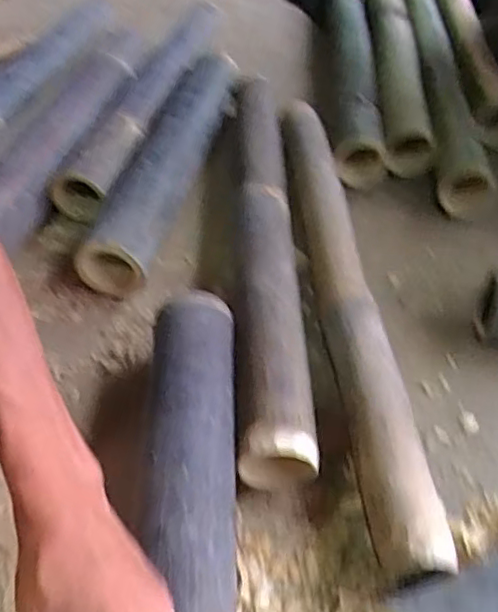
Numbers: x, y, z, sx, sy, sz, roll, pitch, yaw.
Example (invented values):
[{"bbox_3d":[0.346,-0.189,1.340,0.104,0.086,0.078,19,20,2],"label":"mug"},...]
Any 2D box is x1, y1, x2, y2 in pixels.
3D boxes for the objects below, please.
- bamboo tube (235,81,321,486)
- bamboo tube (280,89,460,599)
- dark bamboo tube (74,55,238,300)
[{"bbox_3d":[0.012,-0.075,0.721,0.066,0.081,0.604,-1,45,-2],"label":"bamboo tube"},{"bbox_3d":[0.098,-0.020,0.671,0.059,0.070,0.650,-2,45,-3],"label":"bamboo tube"},{"bbox_3d":[-0.102,-0.202,0.852,0.088,0.085,0.469,10,46,9],"label":"dark bamboo tube"}]

